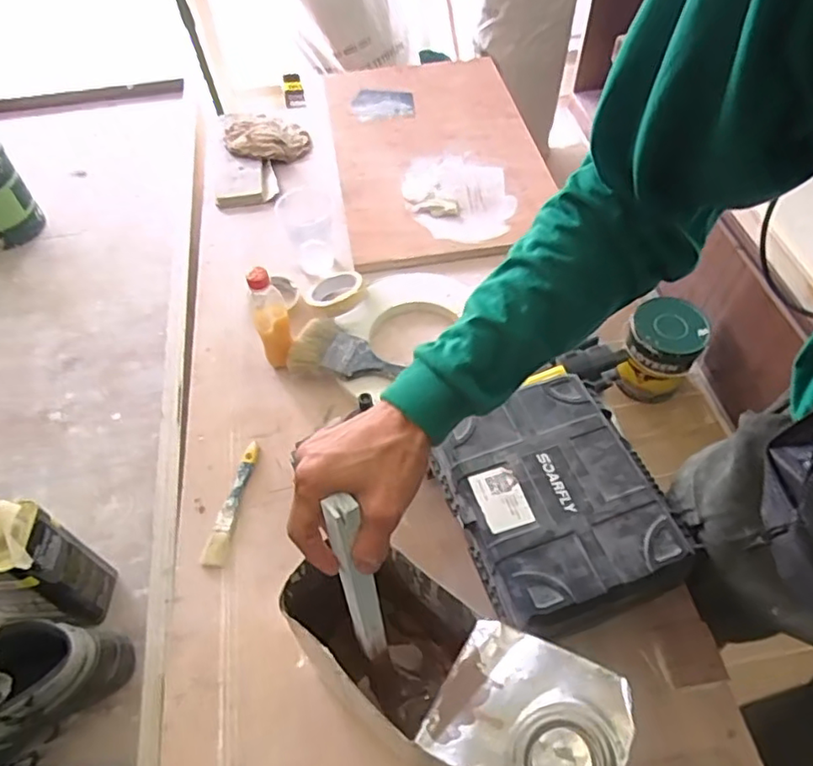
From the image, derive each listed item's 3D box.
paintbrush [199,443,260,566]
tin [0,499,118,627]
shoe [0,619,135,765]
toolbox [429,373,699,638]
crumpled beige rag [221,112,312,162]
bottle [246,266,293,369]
[{"bbox_3d":[-0.229,0.154,0.796,0.028,0.014,0.174,5,54,6],"label":"paintbrush"},{"bbox_3d":[-0.532,0.248,0.806,0.170,0.238,0.093,0,54,2],"label":"tin"},{"bbox_3d":[-0.517,0.408,0.768,0.290,0.145,0.113,-27,58,-17],"label":"shoe"},{"bbox_3d":[0.174,0.130,0.669,0.227,0.079,0.251,-19,51,-12],"label":"toolbox"},{"bbox_3d":[-0.300,-0.517,1.266,0.188,0.045,0.150,-3,50,1],"label":"crumpled beige rag"},{"bbox_3d":[-0.193,-0.094,0.856,0.049,0.161,0.049,-16,55,-10],"label":"bottle"}]

